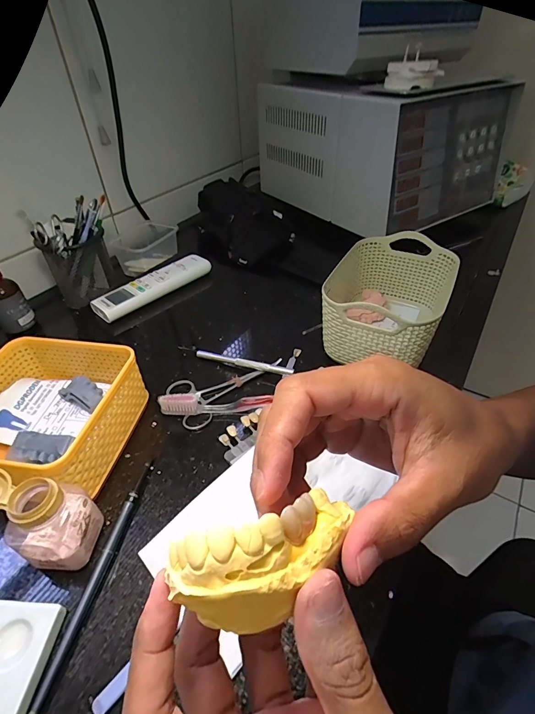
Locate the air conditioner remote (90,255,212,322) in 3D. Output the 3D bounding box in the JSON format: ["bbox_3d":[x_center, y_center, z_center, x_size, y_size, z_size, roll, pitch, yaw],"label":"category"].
[{"bbox_3d":[-0.156,-0.104,0.517,0.044,0.018,0.174,36,50,29],"label":"air conditioner remote"}]

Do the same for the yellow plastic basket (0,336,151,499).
[{"bbox_3d":[-0.193,0.045,0.320,0.139,0.055,0.128,12,43,7],"label":"yellow plastic basket"}]

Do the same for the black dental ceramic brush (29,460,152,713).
[{"bbox_3d":[-0.116,0.143,0.258,0.009,0.006,0.155,10,42,5],"label":"black dental ceramic brush"}]

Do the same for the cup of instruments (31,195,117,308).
[{"bbox_3d":[-0.263,-0.141,0.513,0.087,0.136,0.079,-22,46,-21],"label":"cup of instruments"}]

